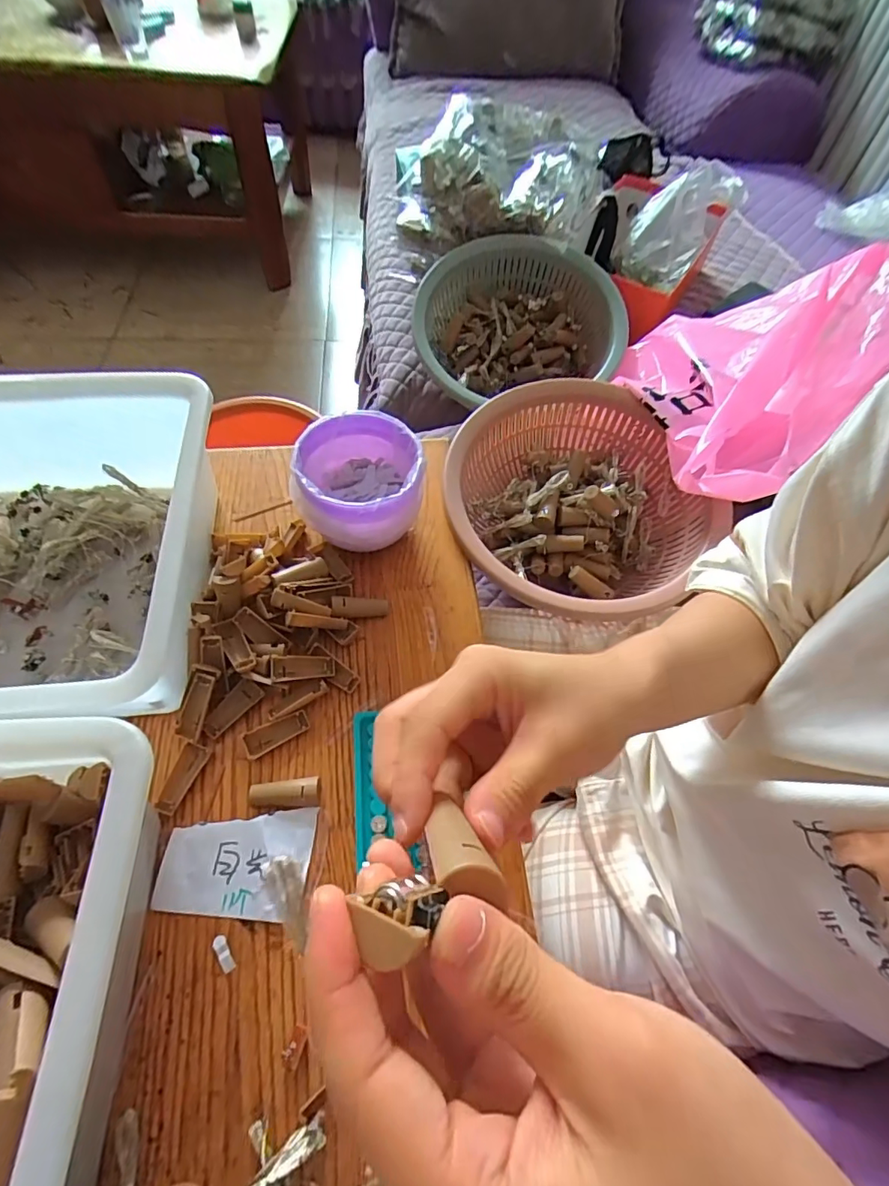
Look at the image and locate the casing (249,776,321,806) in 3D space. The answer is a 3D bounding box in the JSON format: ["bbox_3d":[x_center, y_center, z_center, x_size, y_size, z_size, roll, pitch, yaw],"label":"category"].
[{"bbox_3d":[-0.119,0.147,0.378,0.050,0.008,0.020,0,59,-4],"label":"casing"}]

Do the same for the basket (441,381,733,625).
[{"bbox_3d":[0.136,-0.090,0.551,0.256,0.109,0.272,2,59,-3],"label":"basket"}]

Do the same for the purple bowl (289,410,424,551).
[{"bbox_3d":[-0.076,-0.091,0.471,0.107,0.097,0.104,2,59,-3],"label":"purple bowl"}]

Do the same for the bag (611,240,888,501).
[{"bbox_3d":[0.318,-0.234,0.539,0.230,0.160,0.321,22,60,10],"label":"bag"}]

